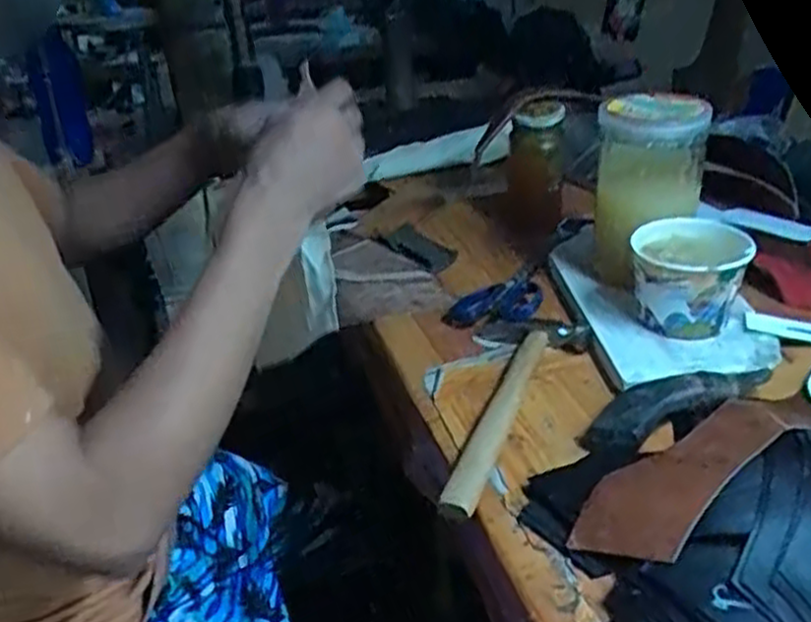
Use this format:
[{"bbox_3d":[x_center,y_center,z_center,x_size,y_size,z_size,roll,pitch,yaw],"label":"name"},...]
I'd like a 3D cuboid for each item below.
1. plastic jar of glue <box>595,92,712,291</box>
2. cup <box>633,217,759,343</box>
[{"bbox_3d":[0.228,-0.111,0.726,0.092,0.162,0.086,24,40,39],"label":"plastic jar of glue"},{"bbox_3d":[0.246,-0.027,0.674,0.095,0.083,0.090,7,32,19],"label":"cup"}]

